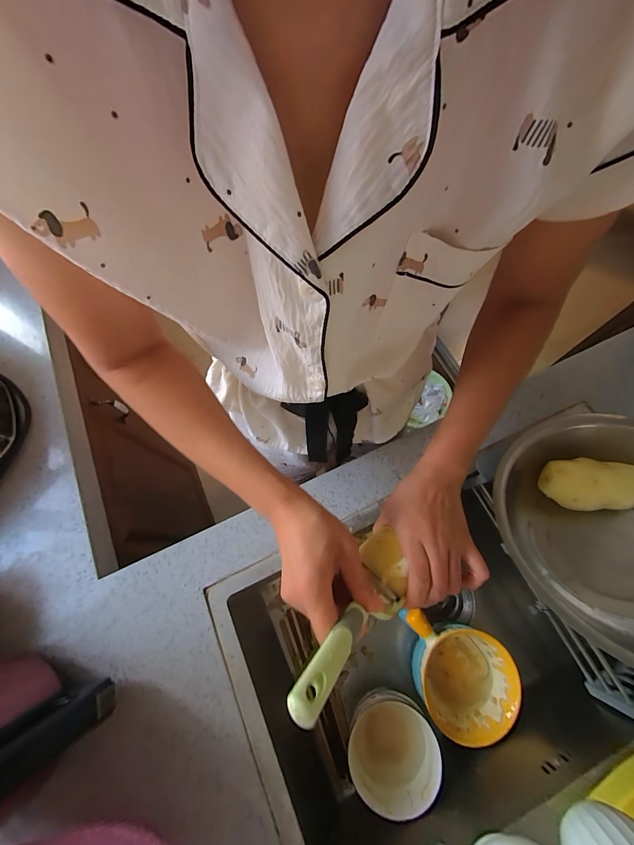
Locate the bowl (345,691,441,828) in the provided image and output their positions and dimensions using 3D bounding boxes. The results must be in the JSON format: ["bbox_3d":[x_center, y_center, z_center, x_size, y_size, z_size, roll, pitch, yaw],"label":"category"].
[{"bbox_3d":[0.113,0.495,0.491,0.122,0.066,0.147,15,71,7],"label":"bowl"}]

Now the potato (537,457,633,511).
[{"bbox_3d":[0.426,0.094,0.496,0.137,0.053,0.077,-2,70,1],"label":"potato"}]

